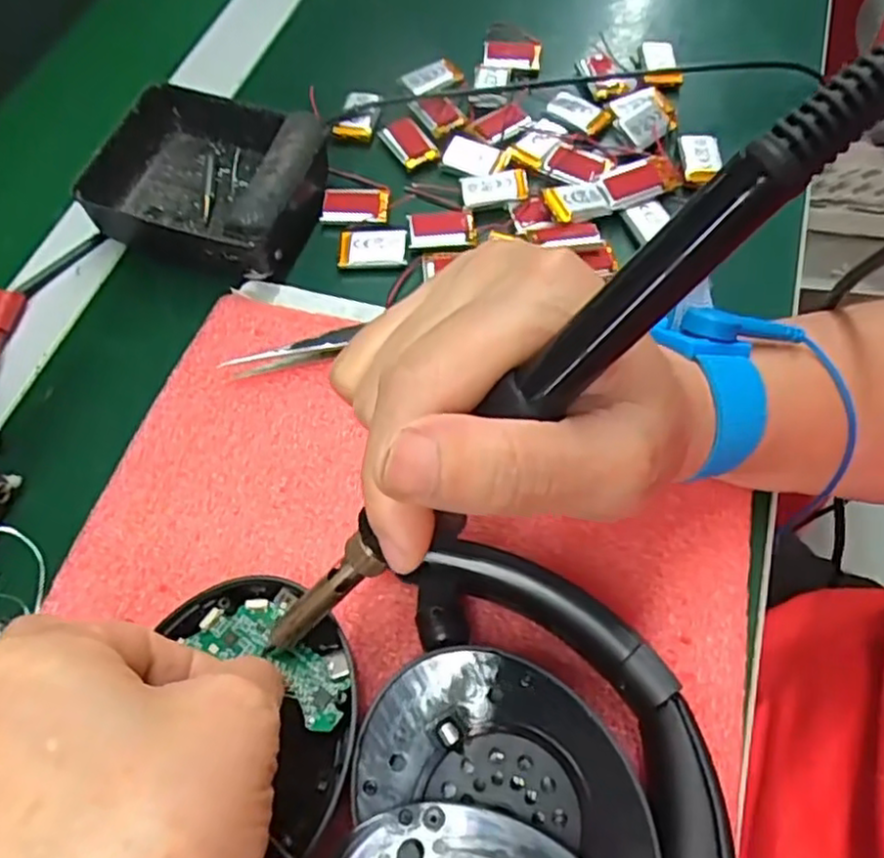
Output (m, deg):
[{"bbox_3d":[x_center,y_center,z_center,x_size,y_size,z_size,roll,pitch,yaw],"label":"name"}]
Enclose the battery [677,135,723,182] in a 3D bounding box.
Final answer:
[{"bbox_3d":[0.126,-0.131,0.339,0.020,0.008,0.026,0,61,4],"label":"battery"}]

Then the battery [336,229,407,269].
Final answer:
[{"bbox_3d":[-0.032,-0.083,0.317,0.030,0.005,0.020,-1,61,3],"label":"battery"}]

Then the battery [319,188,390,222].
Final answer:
[{"bbox_3d":[-0.041,-0.107,0.332,0.032,0.004,0.023,2,61,5],"label":"battery"}]

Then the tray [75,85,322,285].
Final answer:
[{"bbox_3d":[-0.111,-0.116,0.323,0.107,0.034,0.082,18,63,13],"label":"tray"}]

